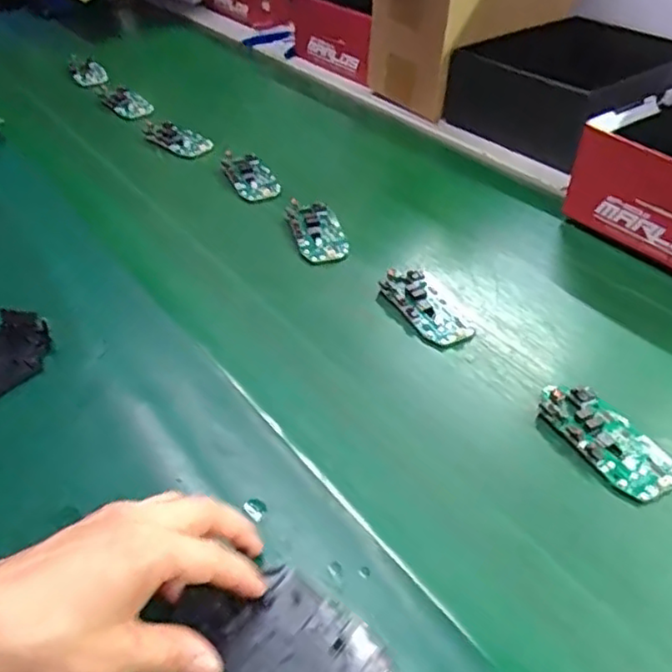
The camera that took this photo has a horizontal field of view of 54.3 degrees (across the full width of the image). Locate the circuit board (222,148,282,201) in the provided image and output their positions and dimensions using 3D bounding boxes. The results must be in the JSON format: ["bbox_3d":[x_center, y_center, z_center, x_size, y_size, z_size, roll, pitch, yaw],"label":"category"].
[{"bbox_3d":[-0.089,-0.168,0.685,0.045,0.017,0.089,-20,43,-20],"label":"circuit board"}]

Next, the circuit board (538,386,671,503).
[{"bbox_3d":[0.173,0.065,0.419,0.044,0.014,0.091,-24,46,-22],"label":"circuit board"}]

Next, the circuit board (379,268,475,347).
[{"bbox_3d":[0.074,-0.024,0.525,0.046,0.014,0.088,-23,46,-22],"label":"circuit board"}]

